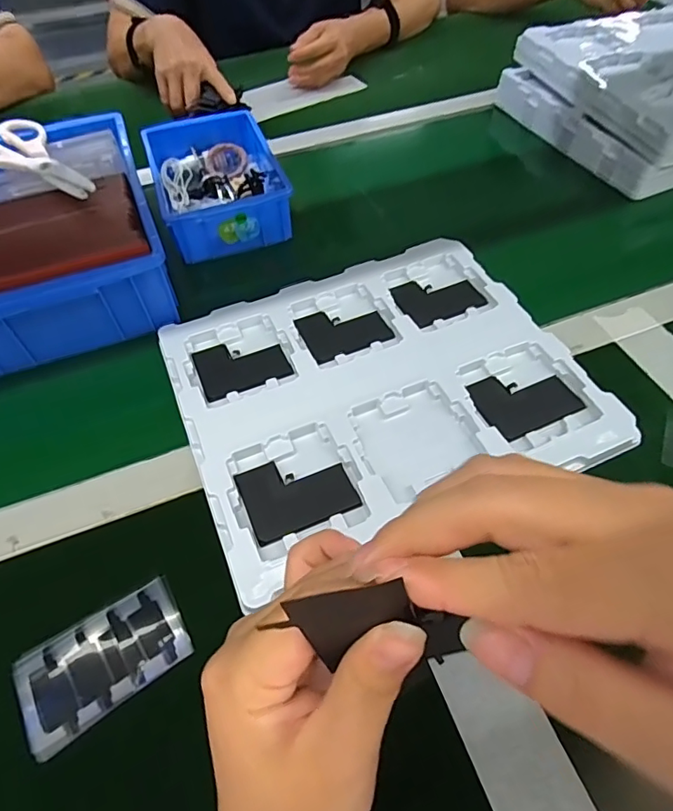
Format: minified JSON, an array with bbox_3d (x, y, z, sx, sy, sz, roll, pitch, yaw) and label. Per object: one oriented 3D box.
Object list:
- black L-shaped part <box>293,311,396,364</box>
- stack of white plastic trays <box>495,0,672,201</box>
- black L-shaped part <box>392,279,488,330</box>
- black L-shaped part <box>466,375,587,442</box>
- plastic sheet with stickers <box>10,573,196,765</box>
[{"bbox_3d":[0.006,-0.072,0.477,0.077,0.007,0.065,-22,56,-13],"label":"black L-shaped part"},{"bbox_3d":[0.423,-0.404,0.657,0.311,0.081,0.332,-20,55,-12],"label":"stack of white plastic trays"},{"bbox_3d":[0.098,-0.106,0.495,0.080,0.008,0.062,-18,55,-11],"label":"black L-shaped part"},{"bbox_3d":[0.154,-0.005,0.416,0.080,0.007,0.058,-19,55,-11],"label":"black L-shaped part"},{"bbox_3d":[-0.145,0.158,0.316,0.099,0.006,0.061,-29,58,-17],"label":"plastic sheet with stickers"}]

